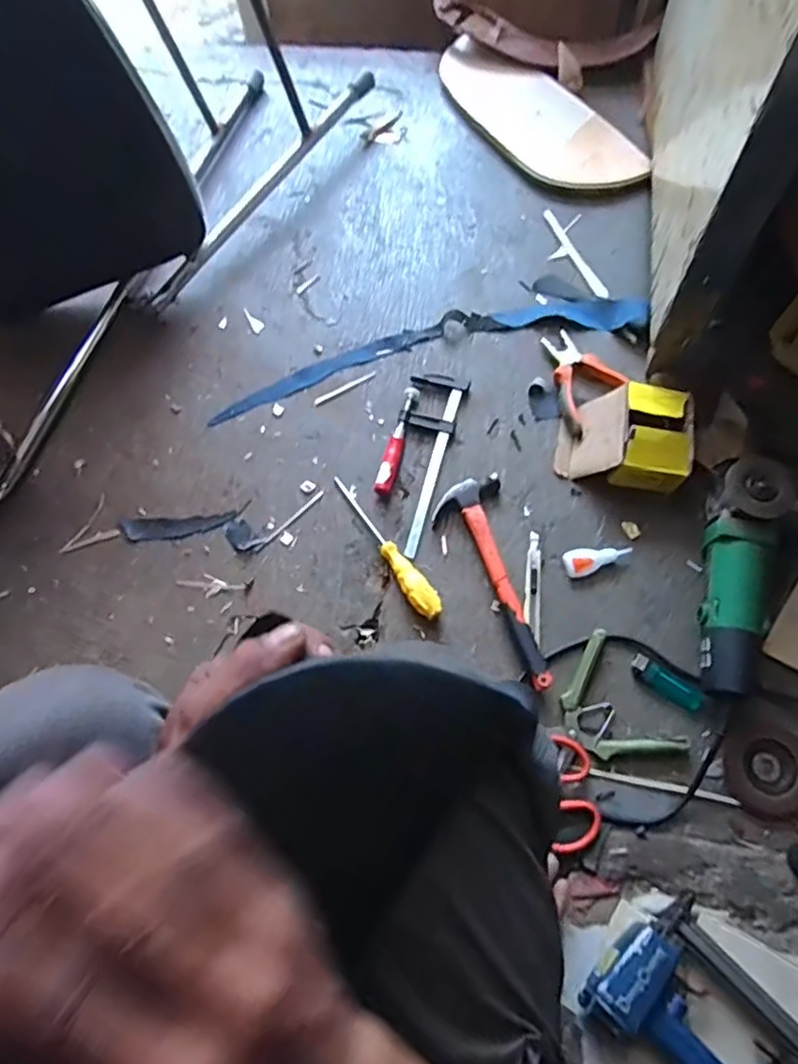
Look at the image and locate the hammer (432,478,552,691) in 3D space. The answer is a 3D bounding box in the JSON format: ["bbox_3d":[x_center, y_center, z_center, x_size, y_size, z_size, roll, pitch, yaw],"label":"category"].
[{"bbox_3d":[0.109,0.061,0.751,0.083,0.024,0.262,-12,69,-3],"label":"hammer"}]

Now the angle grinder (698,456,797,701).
[{"bbox_3d":[0.390,0.048,0.705,0.084,0.090,0.275,13,71,6],"label":"angle grinder"}]

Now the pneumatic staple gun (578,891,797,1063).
[{"bbox_3d":[0.299,0.452,0.570,0.230,0.058,0.128,35,74,14],"label":"pneumatic staple gun"}]

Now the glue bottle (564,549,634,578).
[{"bbox_3d":[0.240,0.031,0.758,0.081,0.013,0.032,-15,69,-4],"label":"glue bottle"}]

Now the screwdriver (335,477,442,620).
[{"bbox_3d":[-0.015,0.014,0.773,0.032,0.027,0.219,-31,71,-10],"label":"screwdriver"}]

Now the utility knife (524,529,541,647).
[{"bbox_3d":[0.163,0.064,0.755,0.018,0.009,0.133,5,69,4],"label":"utility knife"}]

